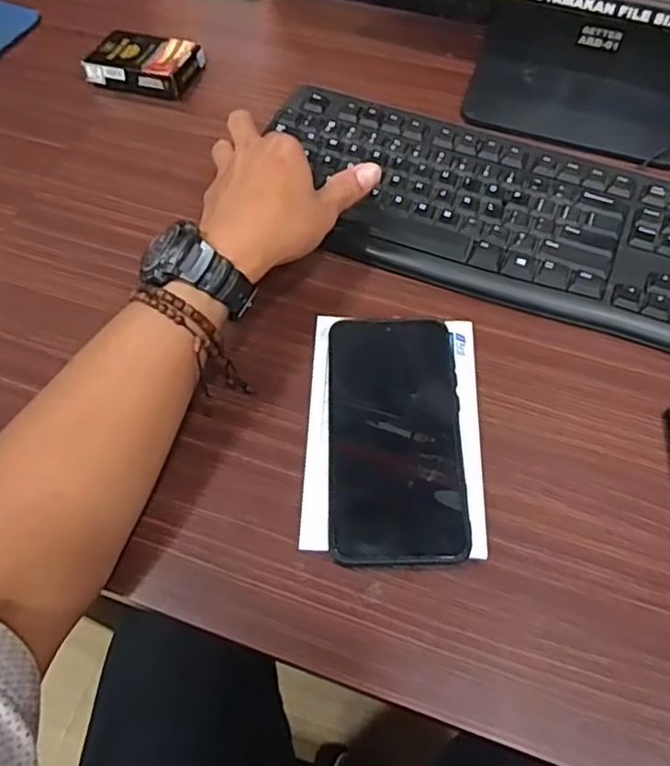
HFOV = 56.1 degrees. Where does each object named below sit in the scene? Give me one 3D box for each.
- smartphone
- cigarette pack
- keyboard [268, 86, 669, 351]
[{"bbox_3d":[0.038,0.030,0.389,0.080,0.015,0.159,-1,62,1],"label":"smartphone"},{"bbox_3d":[-0.170,-0.288,0.568,0.088,0.026,0.065,14,63,9],"label":"cigarette pack"},{"bbox_3d":[0.146,-0.120,0.467,0.420,0.017,0.154,24,65,14],"label":"keyboard"}]

